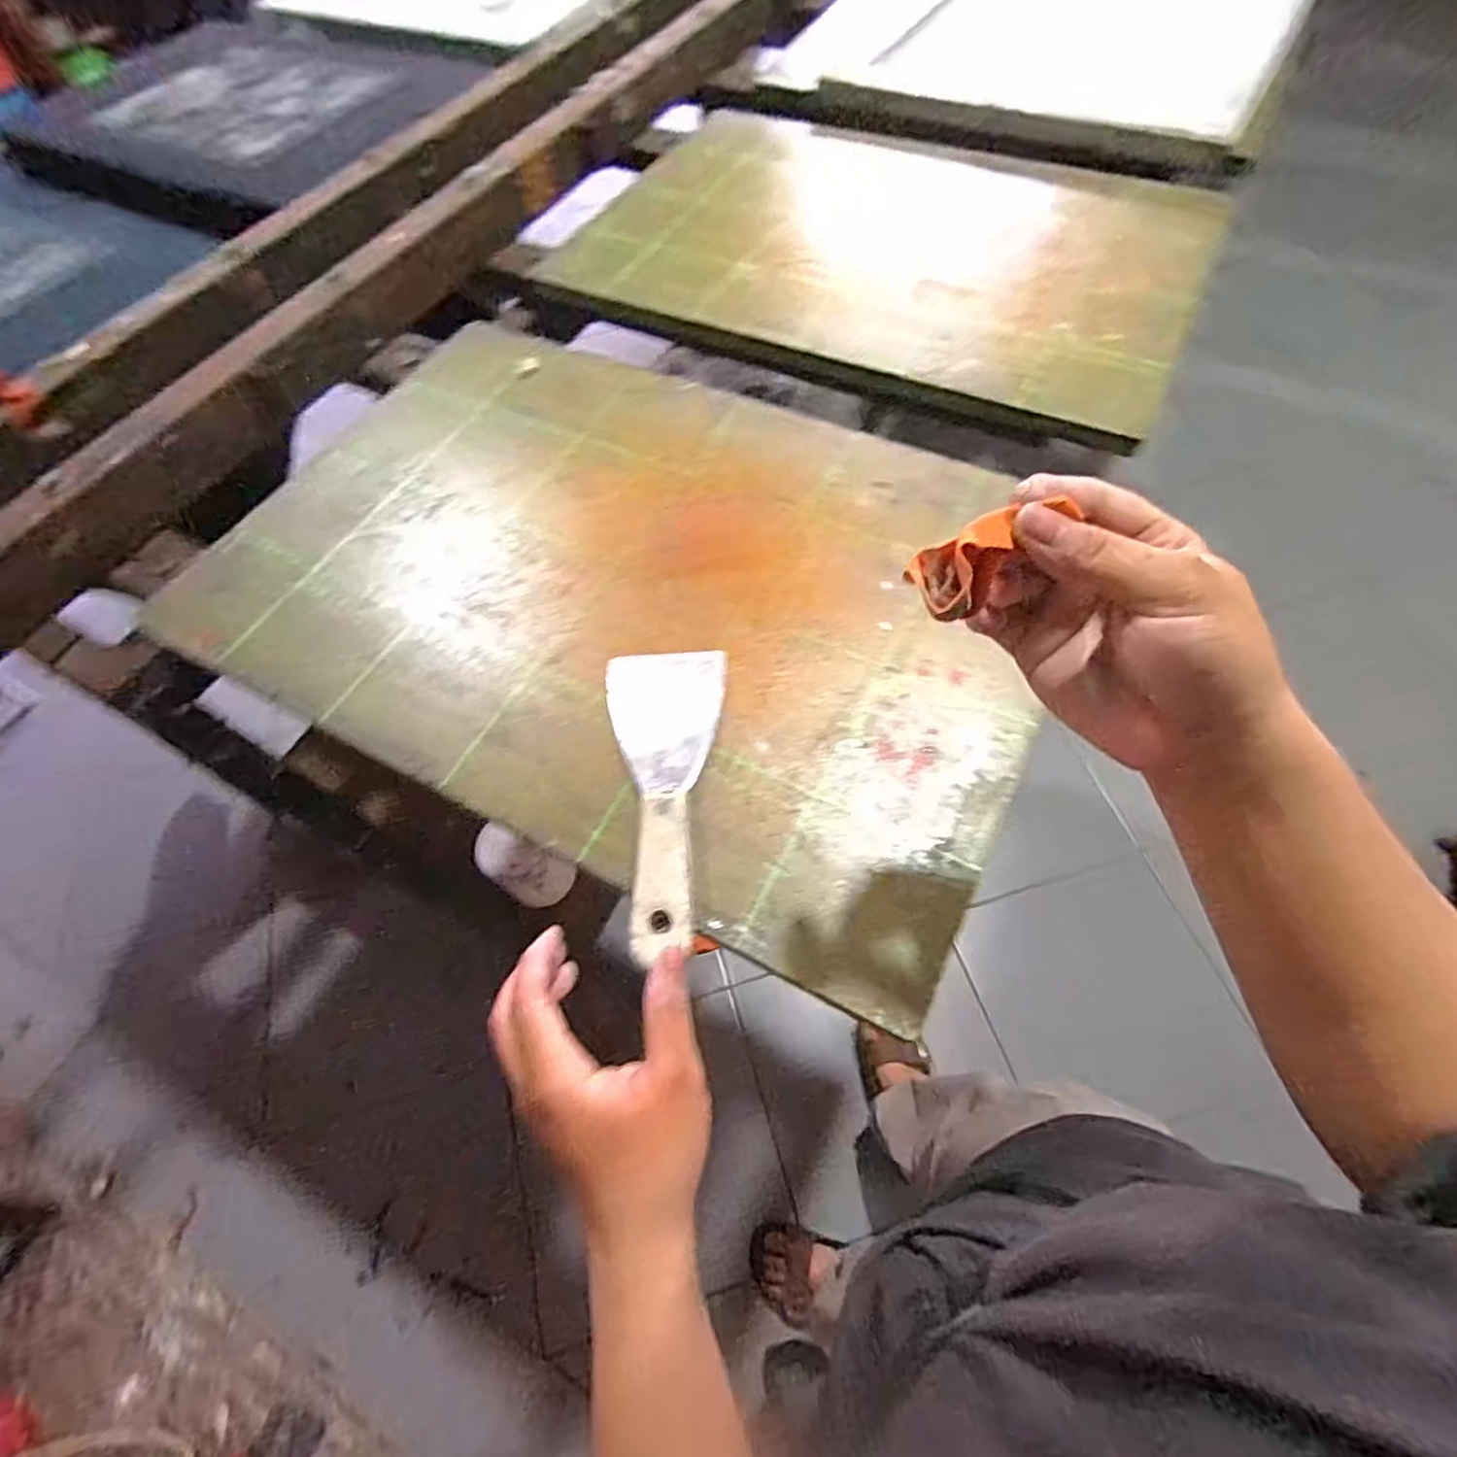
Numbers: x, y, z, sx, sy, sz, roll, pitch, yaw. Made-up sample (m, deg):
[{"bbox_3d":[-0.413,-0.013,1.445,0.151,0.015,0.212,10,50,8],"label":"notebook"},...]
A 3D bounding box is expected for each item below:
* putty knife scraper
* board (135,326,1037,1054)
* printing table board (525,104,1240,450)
[{"bbox_3d":[-0.036,0.031,0.406,0.071,0.018,0.194,-4,53,2],"label":"putty knife scraper"},{"bbox_3d":[-0.068,-0.109,0.494,0.566,0.009,0.386,25,67,16],"label":"board"},{"bbox_3d":[0.159,-0.491,0.704,0.572,0.037,0.430,23,66,15],"label":"printing table board"}]

